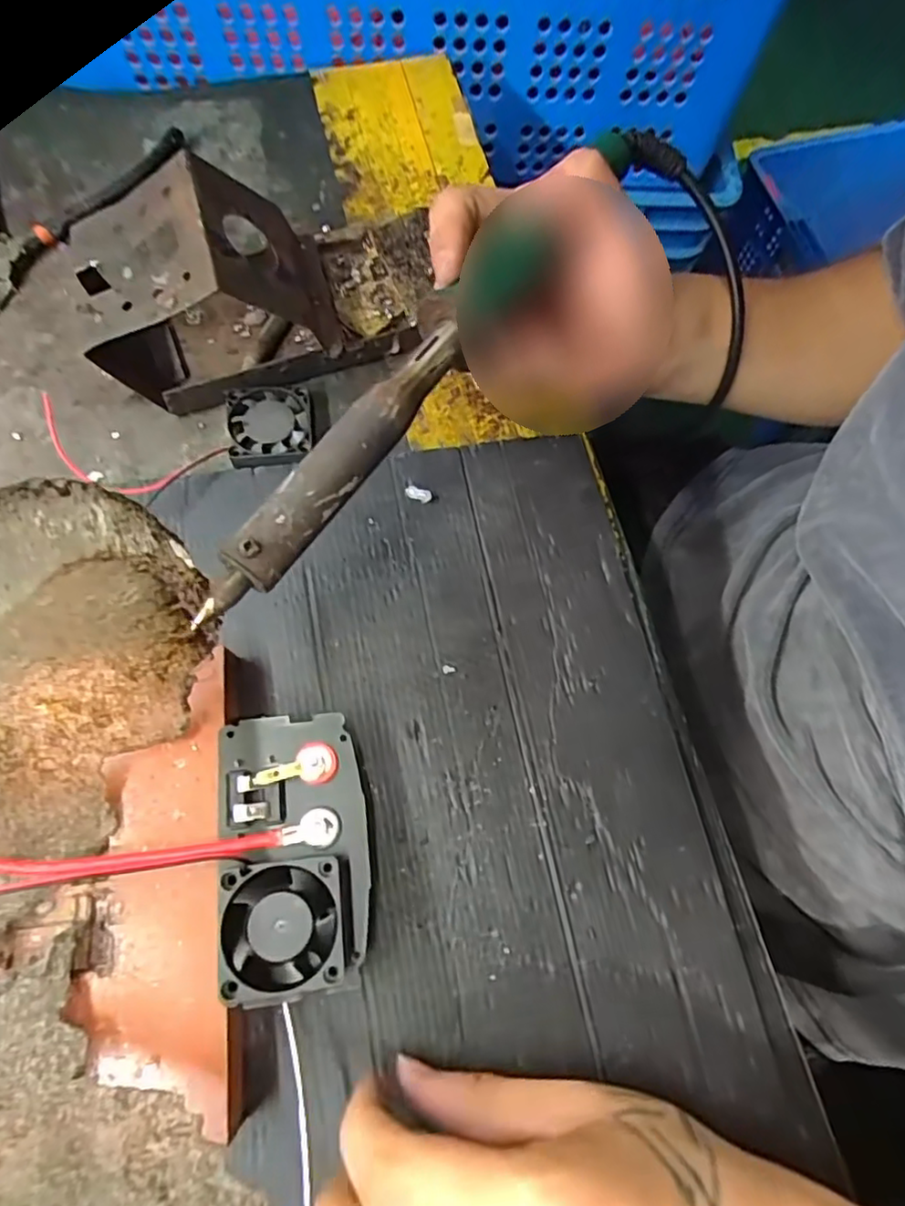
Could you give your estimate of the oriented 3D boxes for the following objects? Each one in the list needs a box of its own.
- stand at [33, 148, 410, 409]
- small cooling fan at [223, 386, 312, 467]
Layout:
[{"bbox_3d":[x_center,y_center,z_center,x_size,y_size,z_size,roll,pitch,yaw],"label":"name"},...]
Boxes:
[{"bbox_3d":[-0.104,-0.142,0.289,0.134,0.081,0.068,-16,74,-8],"label":"stand"},{"bbox_3d":[-0.089,-0.087,0.309,0.039,0.010,0.038,-8,73,-6],"label":"small cooling fan"}]

